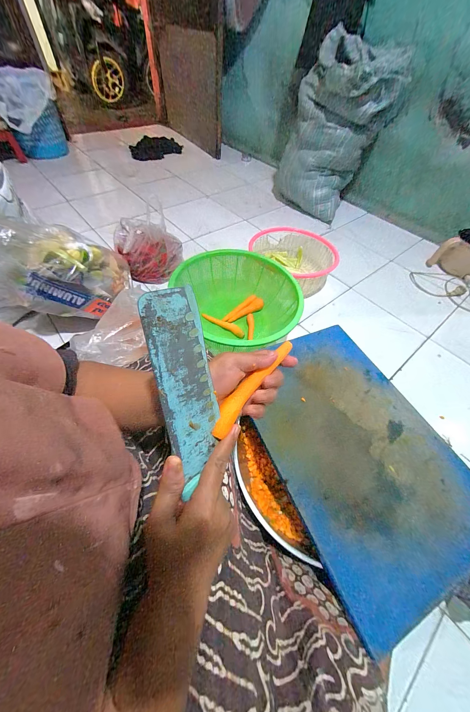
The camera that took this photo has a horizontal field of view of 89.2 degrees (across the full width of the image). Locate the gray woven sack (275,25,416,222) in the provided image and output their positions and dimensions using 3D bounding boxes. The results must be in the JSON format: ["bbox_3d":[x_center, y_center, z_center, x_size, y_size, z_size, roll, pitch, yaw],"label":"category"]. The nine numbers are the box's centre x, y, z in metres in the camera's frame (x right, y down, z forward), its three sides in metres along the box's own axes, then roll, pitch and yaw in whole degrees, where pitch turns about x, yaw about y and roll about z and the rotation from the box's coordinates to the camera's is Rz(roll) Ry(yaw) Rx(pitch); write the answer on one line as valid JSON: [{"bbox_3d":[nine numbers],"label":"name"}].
[{"bbox_3d":[0.411,-0.909,1.024,0.241,0.527,0.385,-36,65,-23],"label":"gray woven sack"}]

